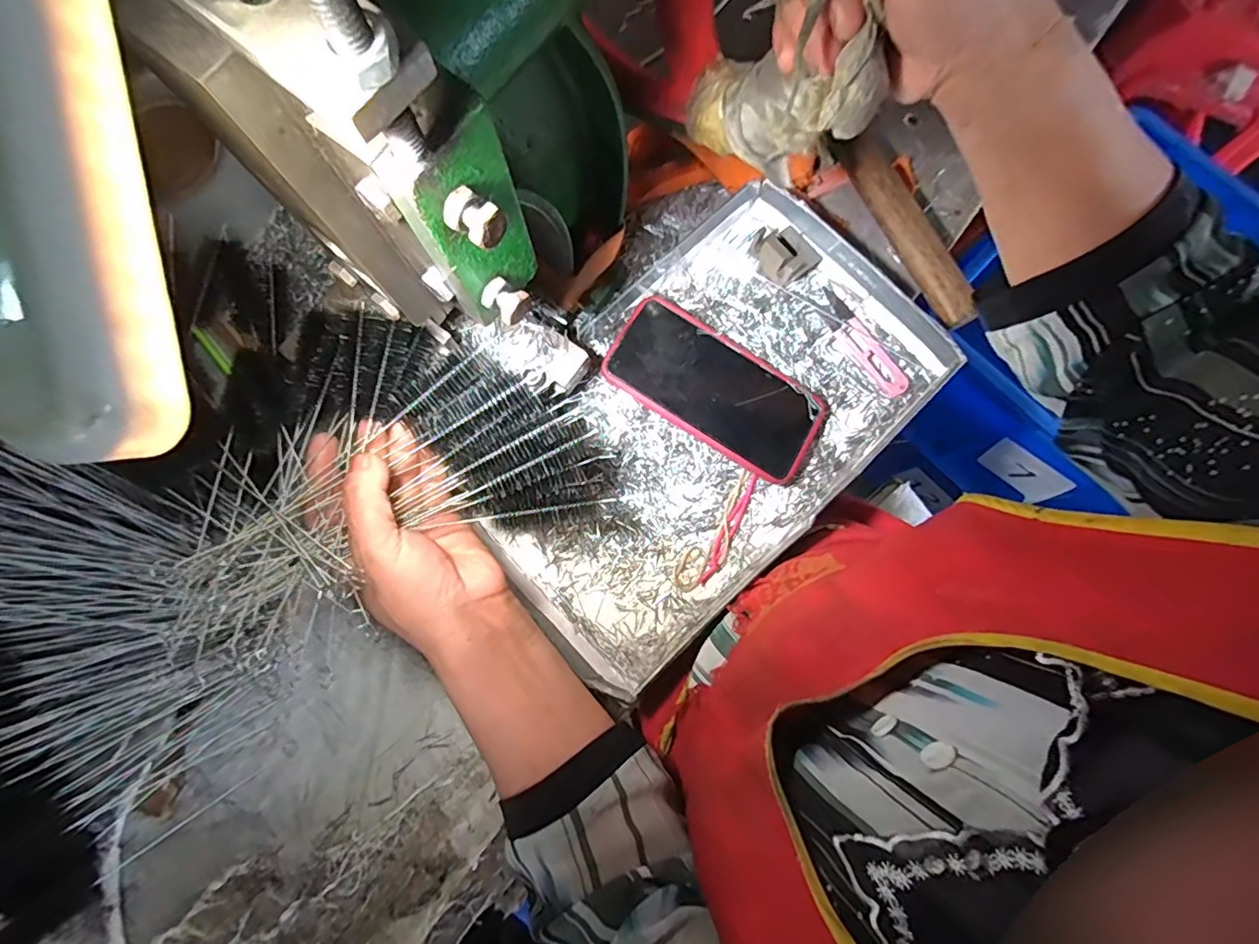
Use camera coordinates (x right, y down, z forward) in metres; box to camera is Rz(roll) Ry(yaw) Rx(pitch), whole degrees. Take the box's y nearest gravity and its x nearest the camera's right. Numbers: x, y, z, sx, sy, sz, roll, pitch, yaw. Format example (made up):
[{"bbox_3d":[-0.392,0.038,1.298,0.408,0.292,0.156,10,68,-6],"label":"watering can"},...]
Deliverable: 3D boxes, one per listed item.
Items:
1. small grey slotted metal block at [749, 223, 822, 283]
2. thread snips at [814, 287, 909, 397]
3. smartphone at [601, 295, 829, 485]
[{"bbox_3d":[0.123,-0.174,0.429,0.046,0.027,0.042,42,82,6],"label":"small grey slotted metal block"},{"bbox_3d":[0.183,-0.102,0.430,0.027,0.004,0.097,-38,83,-7],"label":"thread snips"},{"bbox_3d":[0.065,-0.062,0.404,0.161,0.010,0.079,32,77,-3],"label":"smartphone"}]

